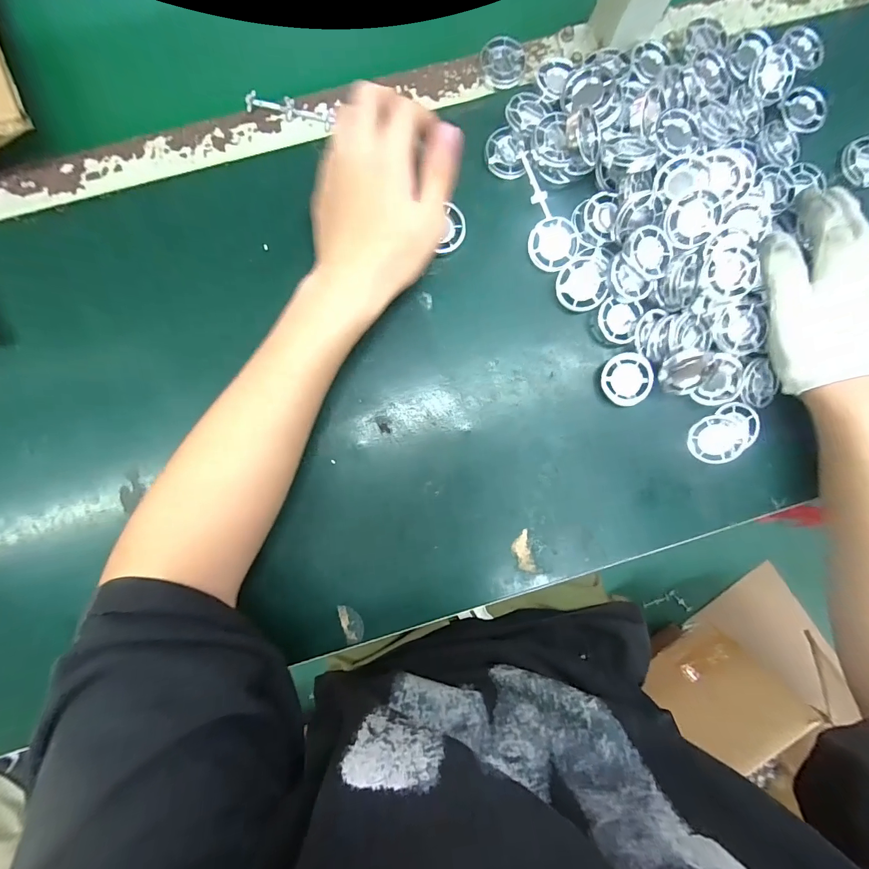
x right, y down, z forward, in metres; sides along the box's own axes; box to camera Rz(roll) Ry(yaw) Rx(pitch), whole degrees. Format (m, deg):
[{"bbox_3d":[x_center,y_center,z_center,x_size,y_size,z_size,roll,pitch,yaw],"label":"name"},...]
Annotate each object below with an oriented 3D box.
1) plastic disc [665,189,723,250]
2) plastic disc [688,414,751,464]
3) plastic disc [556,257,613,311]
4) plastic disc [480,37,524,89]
[{"bbox_3d":[0.192,-0.160,0.299,0.039,0.005,0.038,0,113,0],"label":"plastic disc"},{"bbox_3d":[0.226,0.003,0.321,0.039,0.007,0.041,0,88,14],"label":"plastic disc"},{"bbox_3d":[0.117,-0.119,0.317,0.039,0.008,0.040,2,98,12],"label":"plastic disc"},{"bbox_3d":[0.056,-0.307,0.332,0.035,0.009,0.035,0,88,-3],"label":"plastic disc"}]

